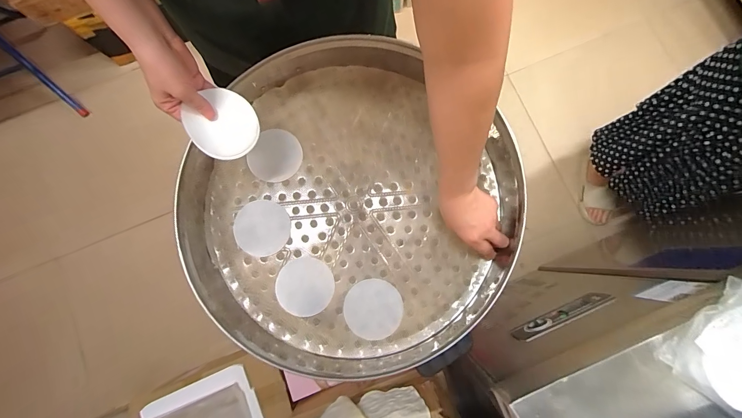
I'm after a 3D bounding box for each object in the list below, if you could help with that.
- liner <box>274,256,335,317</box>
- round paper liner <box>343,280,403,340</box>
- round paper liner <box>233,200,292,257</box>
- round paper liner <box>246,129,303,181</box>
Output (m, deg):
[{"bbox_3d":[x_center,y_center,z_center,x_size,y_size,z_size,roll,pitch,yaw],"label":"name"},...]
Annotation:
[{"bbox_3d":[-0.108,0.127,0.519,0.091,0.008,0.090,0,74,-1],"label":"liner"},{"bbox_3d":[0.004,0.162,0.514,0.091,0.004,0.090,0,79,1],"label":"round paper liner"},{"bbox_3d":[-0.187,0.033,0.544,0.093,0.005,0.094,0,76,-1],"label":"round paper liner"},{"bbox_3d":[-0.167,-0.092,0.558,0.086,0.004,0.092,1,80,-6],"label":"round paper liner"}]

